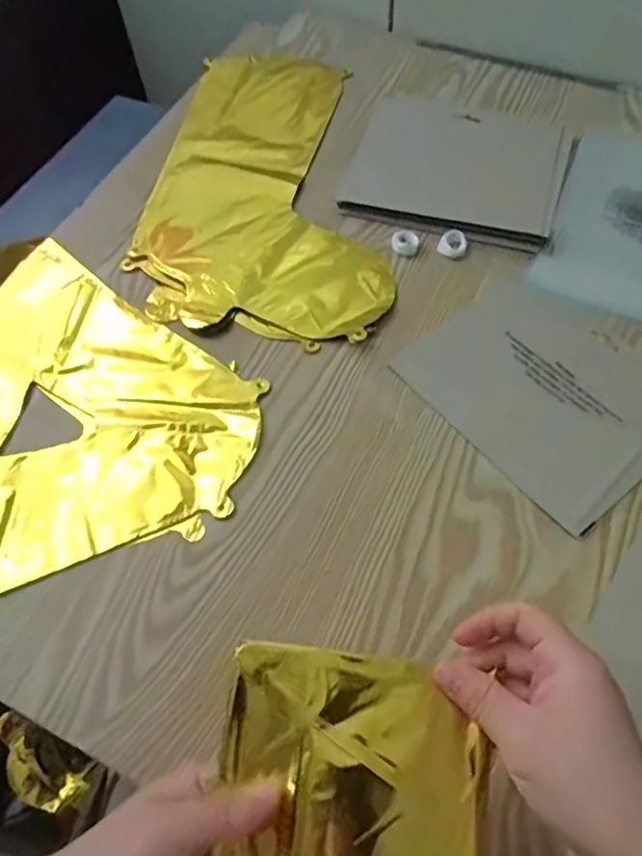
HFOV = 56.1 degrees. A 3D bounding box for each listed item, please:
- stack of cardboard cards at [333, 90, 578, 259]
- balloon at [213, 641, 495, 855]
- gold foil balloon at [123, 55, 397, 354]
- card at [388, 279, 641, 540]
[{"bbox_3d":[0.136,-0.259,0.598,0.203,0.016,0.179,17,61,13],"label":"stack of cardboard cards"},{"bbox_3d":[0.011,0.179,0.270,0.121,0.025,0.140,7,59,7],"label":"balloon"},{"bbox_3d":[-0.047,-0.253,0.612,0.235,0.014,0.409,4,59,5],"label":"gold foil balloon"},{"bbox_3d":[0.175,-0.030,0.469,0.155,0.005,0.189,-36,64,-18],"label":"card"}]

